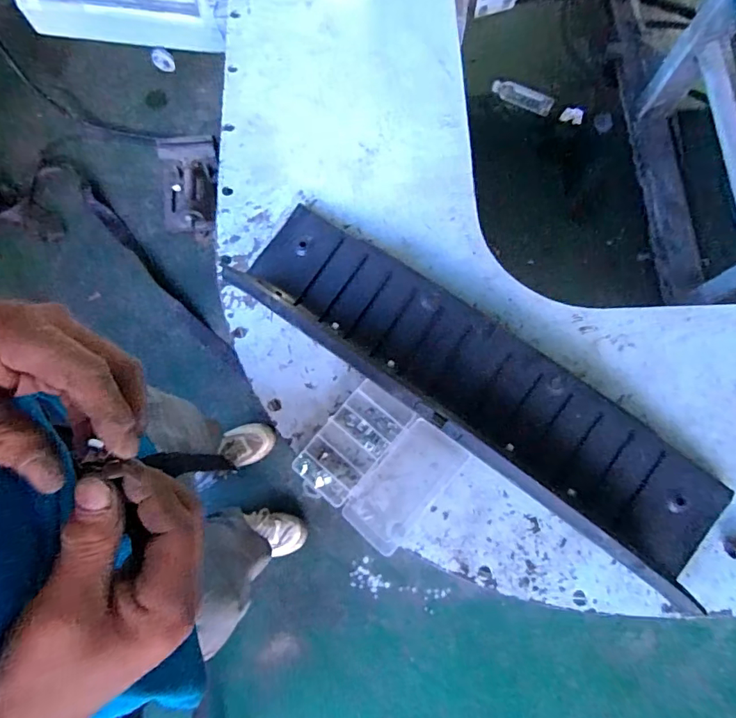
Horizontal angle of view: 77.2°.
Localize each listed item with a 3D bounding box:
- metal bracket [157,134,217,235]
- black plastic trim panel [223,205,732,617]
[{"bbox_3d":[-0.466,-0.448,1.191,0.157,0.084,0.231,-5,75,0],"label":"metal bracket"},{"bbox_3d":[0.165,0.034,0.734,0.852,0.108,0.201,35,76,9],"label":"black plastic trim panel"}]

